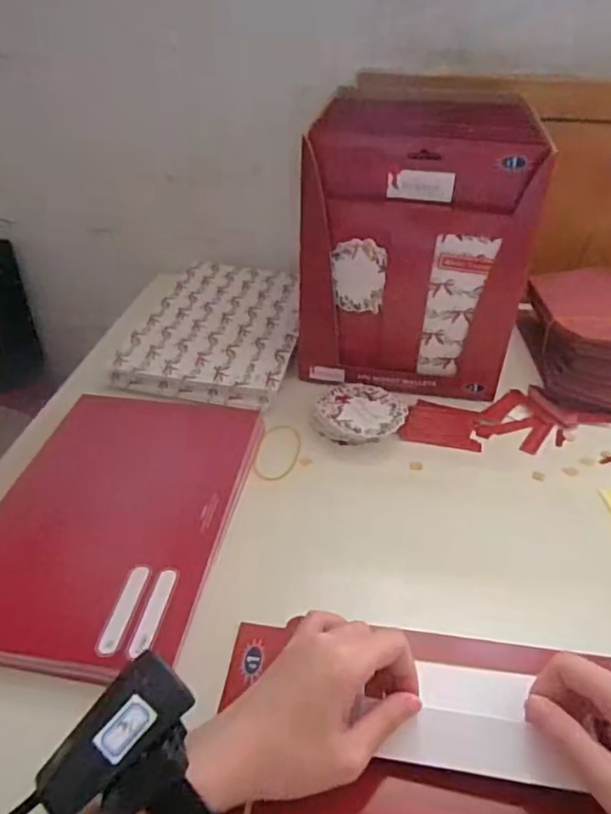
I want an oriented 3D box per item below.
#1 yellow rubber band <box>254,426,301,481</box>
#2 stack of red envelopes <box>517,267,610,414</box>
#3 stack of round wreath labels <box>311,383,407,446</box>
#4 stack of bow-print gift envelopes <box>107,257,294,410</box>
[{"bbox_3d":[-0.025,0.040,0.545,0.039,0.004,0.073,11,39,6],"label":"yellow rubber band"},{"bbox_3d":[0.300,-0.074,0.647,0.110,0.082,0.188,2,34,2],"label":"stack of red envelopes"},{"bbox_3d":[0.050,0.010,0.567,0.080,0.026,0.075,22,40,27],"label":"stack of round wreath labels"},{"bbox_3d":[-0.090,-0.092,0.701,0.170,0.039,0.263,7,35,9],"label":"stack of bow-print gift envelopes"}]

